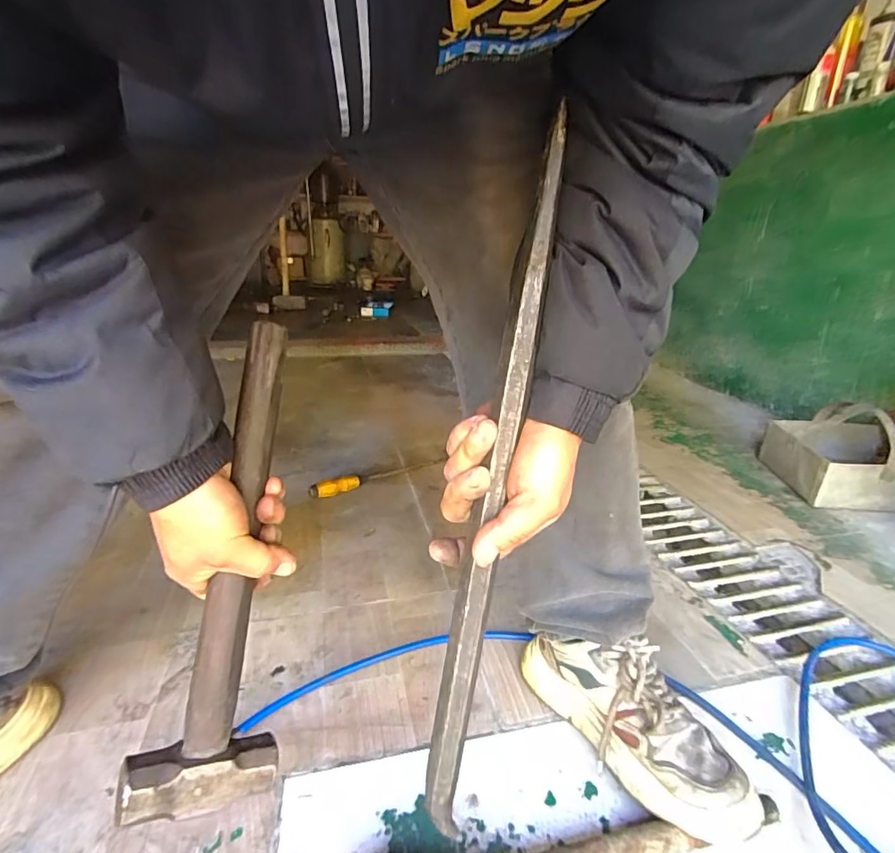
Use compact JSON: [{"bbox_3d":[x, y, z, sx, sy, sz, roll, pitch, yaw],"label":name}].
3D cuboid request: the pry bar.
[{"bbox_3d":[0.029,0.063,0.360,0.022,0.519,0.018,18,13,42],"label":"pry bar"}]

